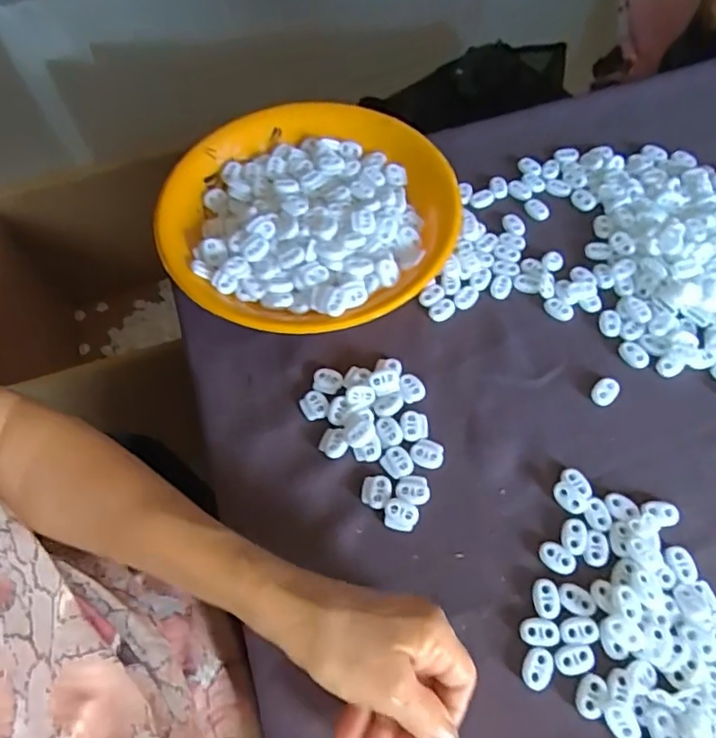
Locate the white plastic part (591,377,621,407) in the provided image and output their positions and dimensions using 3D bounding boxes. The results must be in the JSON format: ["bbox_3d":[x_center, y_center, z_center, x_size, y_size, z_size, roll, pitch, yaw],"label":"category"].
[{"bbox_3d":[0.180,0.016,0.420,0.017,0.006,0.023,38,68,20],"label":"white plastic part"}]

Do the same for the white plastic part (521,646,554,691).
[{"bbox_3d":[0.106,0.175,0.338,0.016,0.004,0.023,14,62,9],"label":"white plastic part"}]

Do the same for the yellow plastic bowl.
[{"bbox_3d":[-0.037,-0.128,0.480,0.229,0.047,0.238,-1,61,1],"label":"yellow plastic bowl"}]

